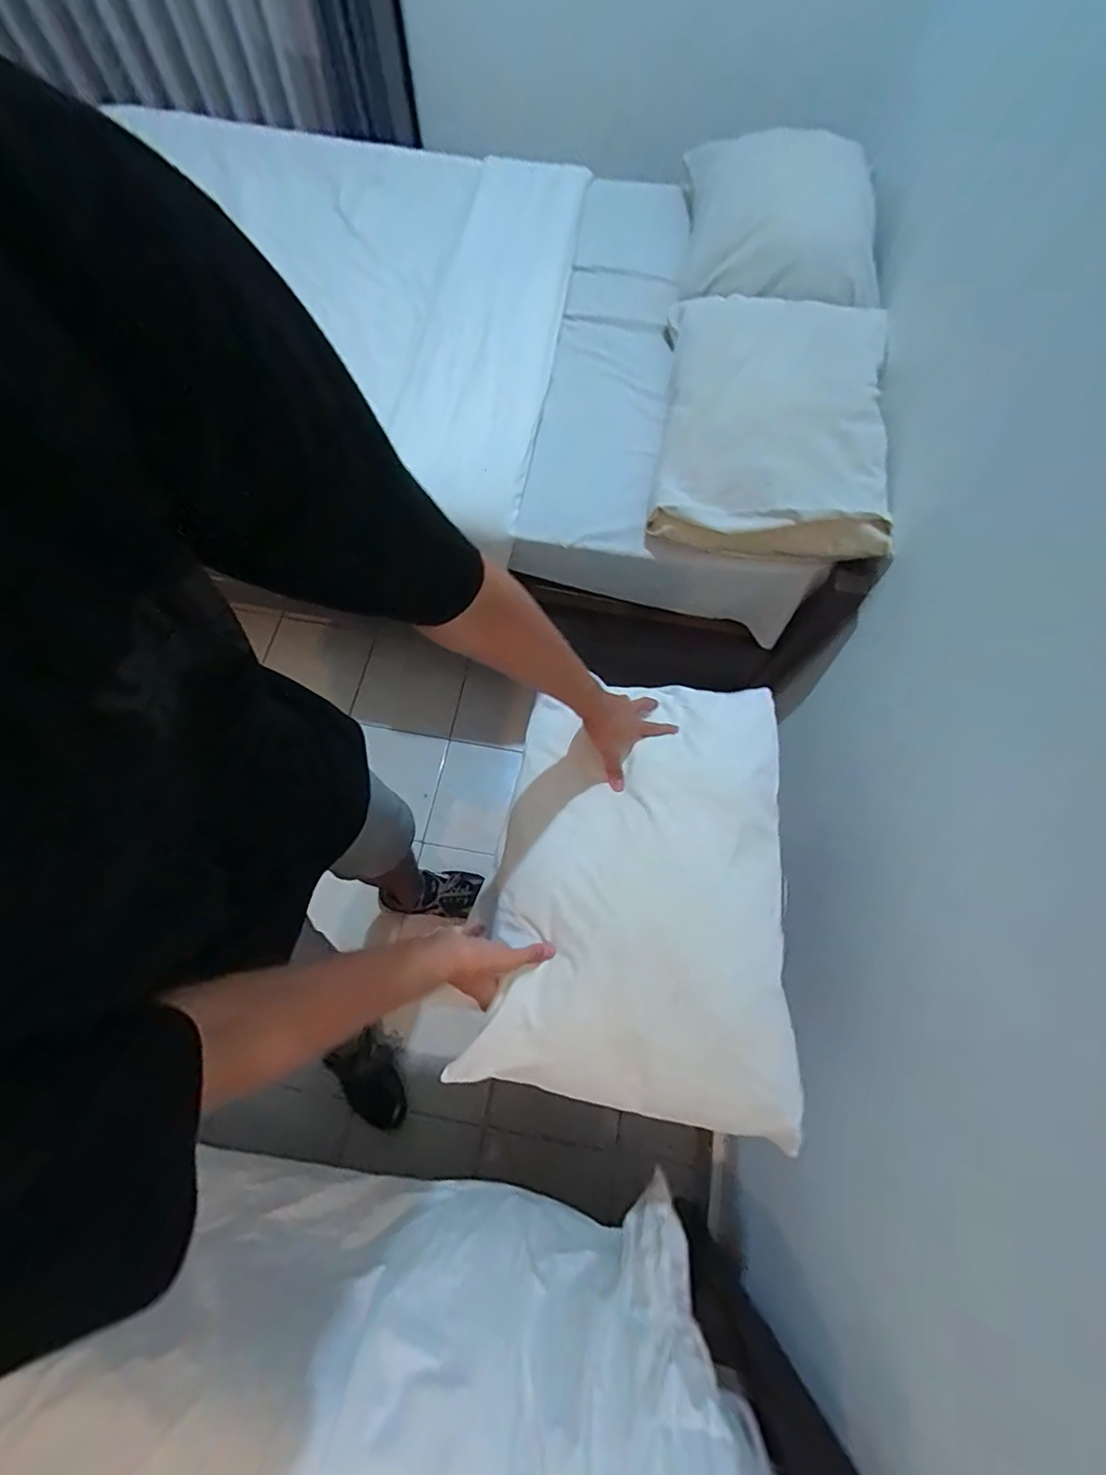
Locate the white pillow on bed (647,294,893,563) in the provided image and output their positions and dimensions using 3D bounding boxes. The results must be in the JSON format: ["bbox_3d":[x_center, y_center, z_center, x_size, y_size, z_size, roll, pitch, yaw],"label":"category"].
[{"bbox_3d":[0.411,-0.615,1.010,0.400,0.129,0.573,10,69,1],"label":"white pillow on bed"}]

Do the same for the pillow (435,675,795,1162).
[{"bbox_3d":[0.126,0.165,0.728,0.385,0.104,0.571,11,69,1],"label":"pillow"}]

